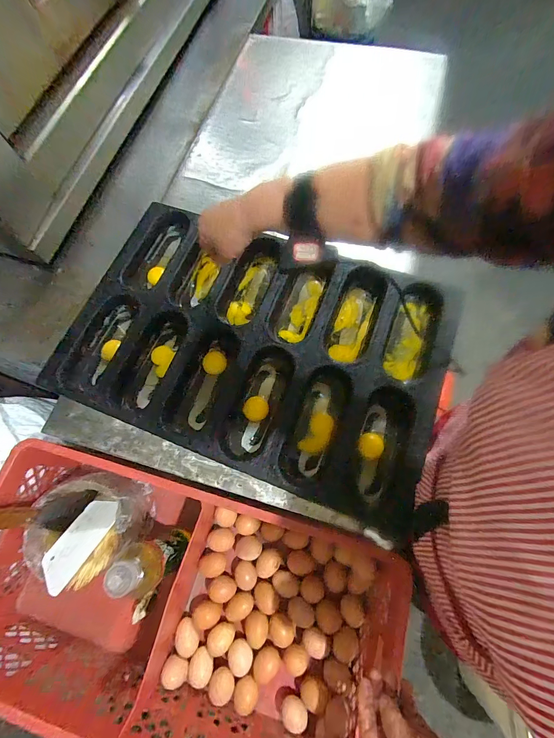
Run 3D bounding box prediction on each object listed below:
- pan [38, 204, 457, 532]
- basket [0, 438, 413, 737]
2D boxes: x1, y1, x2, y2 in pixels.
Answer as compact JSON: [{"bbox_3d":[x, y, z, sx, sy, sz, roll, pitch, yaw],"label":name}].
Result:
[{"bbox_3d":[-0.035,-0.046,0.543,0.599,0.036,0.399,21,73,9],"label":"pan"},{"bbox_3d":[-0.164,0.361,0.530,0.665,0.199,0.330,14,72,7],"label":"basket"}]

